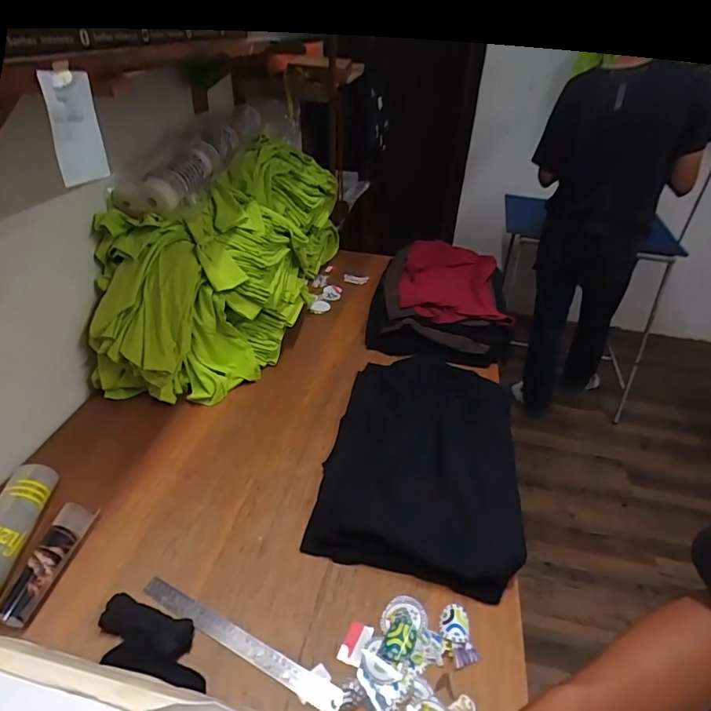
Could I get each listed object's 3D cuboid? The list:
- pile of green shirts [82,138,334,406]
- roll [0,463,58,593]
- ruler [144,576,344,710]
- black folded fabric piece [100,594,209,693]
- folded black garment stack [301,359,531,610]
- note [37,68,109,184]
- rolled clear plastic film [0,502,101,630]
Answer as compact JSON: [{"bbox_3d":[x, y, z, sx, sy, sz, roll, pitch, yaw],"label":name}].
[{"bbox_3d":[-0.291,-0.259,1.213,0.345,0.363,0.819,14,36,13],"label":"pile of green shirts"},{"bbox_3d":[-0.538,0.280,0.715,0.066,0.054,0.262,0,36,-6],"label":"roll"},{"bbox_3d":[-0.166,0.393,0.653,0.322,0.008,0.029,19,43,19],"label":"ruler"},{"bbox_3d":[-0.287,0.371,0.646,0.128,0.031,0.054,14,36,12],"label":"black folded fabric piece"},{"bbox_3d":[0.135,0.176,0.903,0.348,0.091,0.483,11,36,9],"label":"folded black garment stack"},{"bbox_3d":[-0.293,-0.238,0.495,0.009,0.104,0.069,8,30,7],"label":"note"},{"bbox_3d":[-0.456,0.304,0.704,0.046,0.033,0.184,7,36,3],"label":"rolled clear plastic film"}]

